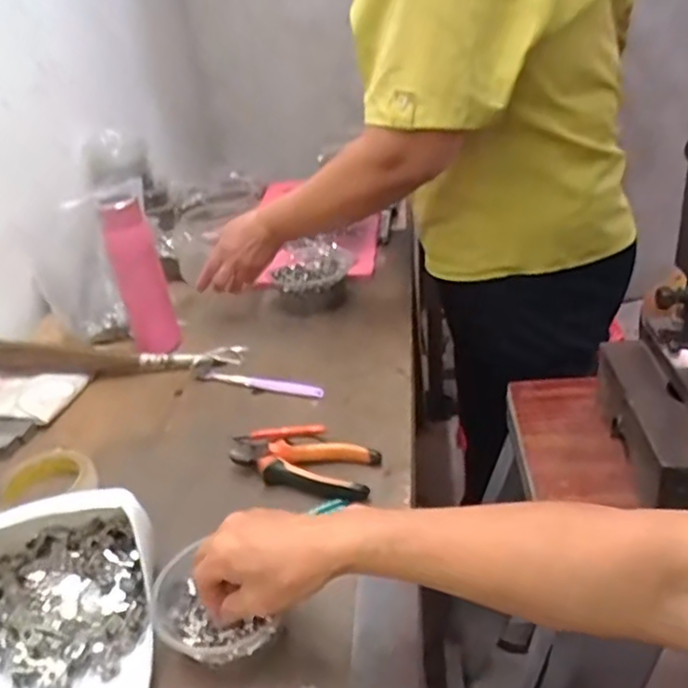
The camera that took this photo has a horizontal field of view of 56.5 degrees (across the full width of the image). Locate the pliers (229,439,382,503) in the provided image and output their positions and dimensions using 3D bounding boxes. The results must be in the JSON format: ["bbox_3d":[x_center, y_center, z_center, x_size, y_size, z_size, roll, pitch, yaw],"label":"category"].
[{"bbox_3d":[-0.048,0.119,0.643,0.160,0.019,0.060,2,31,18],"label":"pliers"}]

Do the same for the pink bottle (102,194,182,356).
[{"bbox_3d":[-0.272,-0.086,0.858,0.063,0.208,0.041,-13,30,-7],"label":"pink bottle"}]

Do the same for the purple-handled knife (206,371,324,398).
[{"bbox_3d":[-0.101,0.047,0.794,0.165,0.012,0.015,7,33,26],"label":"purple-handled knife"}]

